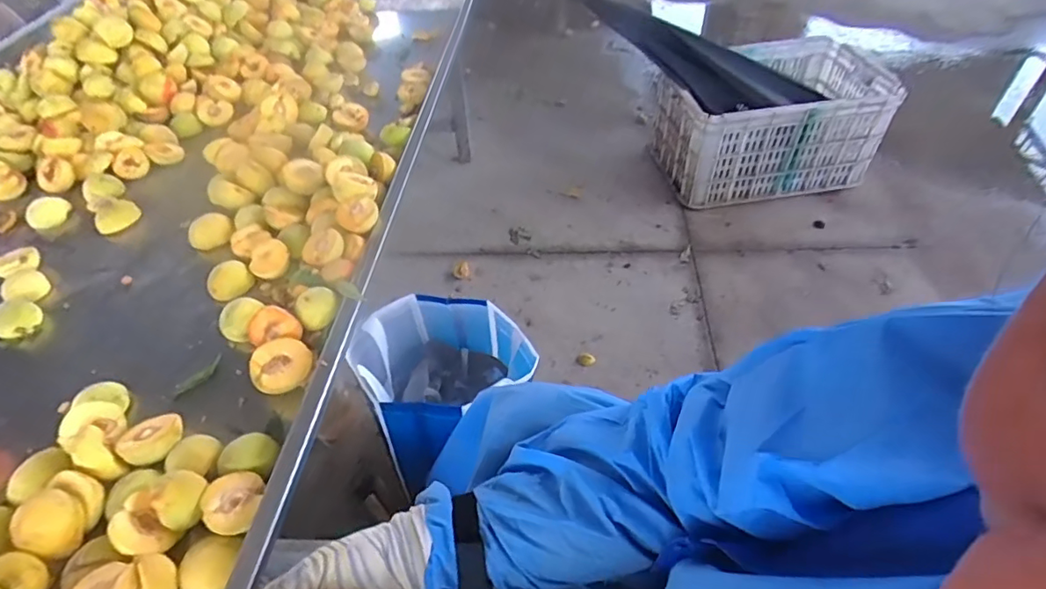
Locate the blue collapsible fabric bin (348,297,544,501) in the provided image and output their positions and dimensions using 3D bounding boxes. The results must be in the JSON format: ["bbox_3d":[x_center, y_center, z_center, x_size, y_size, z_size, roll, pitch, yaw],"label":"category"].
[{"bbox_3d":[-0.124,0.135,0.864,0.228,0.214,0.228,-1,47,1],"label":"blue collapsible fabric bin"}]

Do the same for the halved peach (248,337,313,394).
[{"bbox_3d":[-0.285,0.089,0.651,0.067,0.041,0.073,-1,47,1],"label":"halved peach"}]

